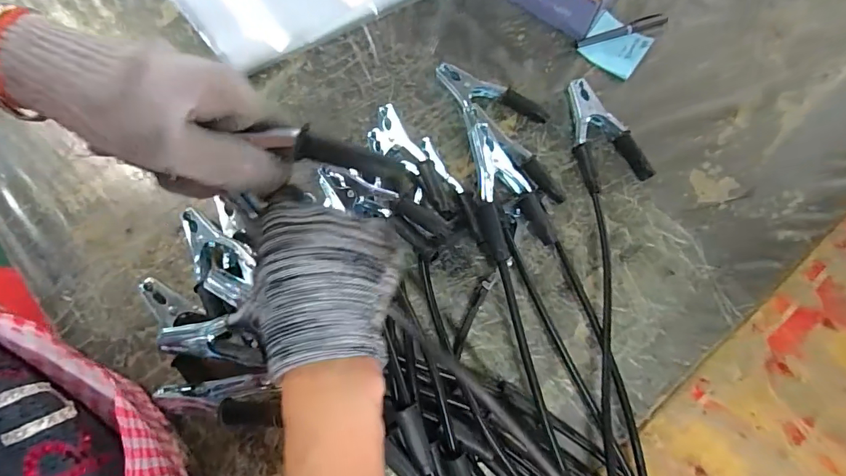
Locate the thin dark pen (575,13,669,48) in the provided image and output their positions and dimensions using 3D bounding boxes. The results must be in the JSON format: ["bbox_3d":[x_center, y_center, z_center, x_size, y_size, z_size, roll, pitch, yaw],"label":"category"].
[{"bbox_3d":[0.264,-0.272,0.580,0.132,0.009,0.018,-22,76,-7],"label":"thin dark pen"}]

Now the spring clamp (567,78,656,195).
[{"bbox_3d":[0.210,-0.125,0.534,0.080,0.028,0.141,-21,76,-6],"label":"spring clamp"}]

